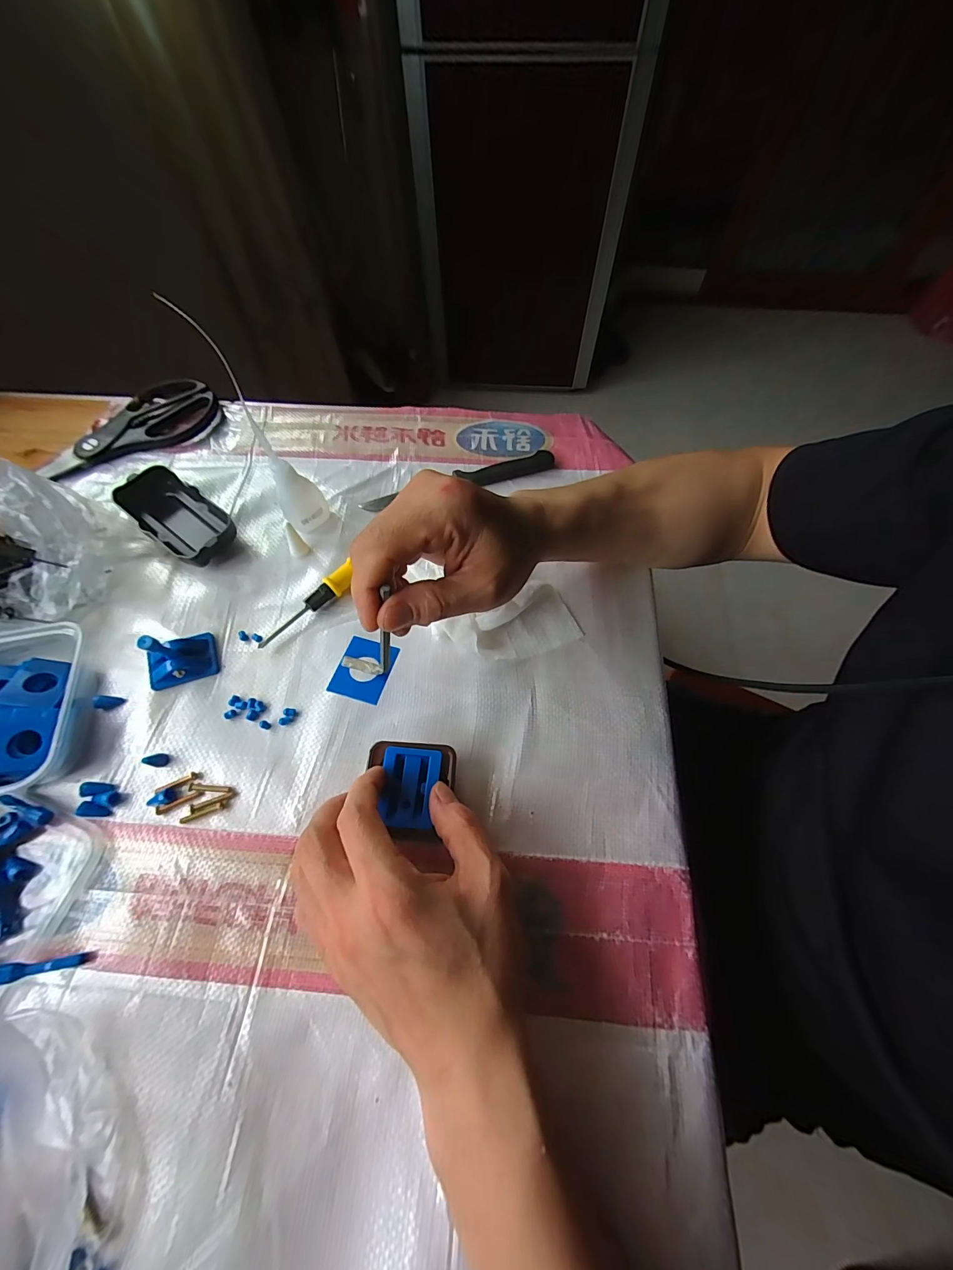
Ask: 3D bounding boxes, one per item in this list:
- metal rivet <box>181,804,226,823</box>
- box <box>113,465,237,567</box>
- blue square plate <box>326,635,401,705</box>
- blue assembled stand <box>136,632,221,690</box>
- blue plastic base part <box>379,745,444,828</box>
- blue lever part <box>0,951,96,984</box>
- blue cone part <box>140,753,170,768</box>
[{"bbox_3d":[-0.175,0.113,0.272,0.027,0.004,0.004,-20,65,-9],"label":"metal rivet"},{"bbox_3d":[-0.250,-0.100,0.359,0.100,0.027,0.052,33,69,16],"label":"box"},{"bbox_3d":[-0.069,0.021,0.263,0.032,0.004,0.038,18,70,3],"label":"blue square plate"},{"bbox_3d":[-0.216,0.013,0.299,0.045,0.044,0.033,-23,66,-10],"label":"blue assembled stand"},{"bbox_3d":[-0.040,0.090,0.255,0.034,0.005,0.044,4,64,3],"label":"blue plastic base part"},{"bbox_3d":[-0.237,0.182,0.235,0.045,0.005,0.009,1,62,-20],"label":"blue lever part"},{"bbox_3d":[-0.211,0.082,0.283,0.009,0.014,0.009,0,64,1],"label":"blue cone part"}]

